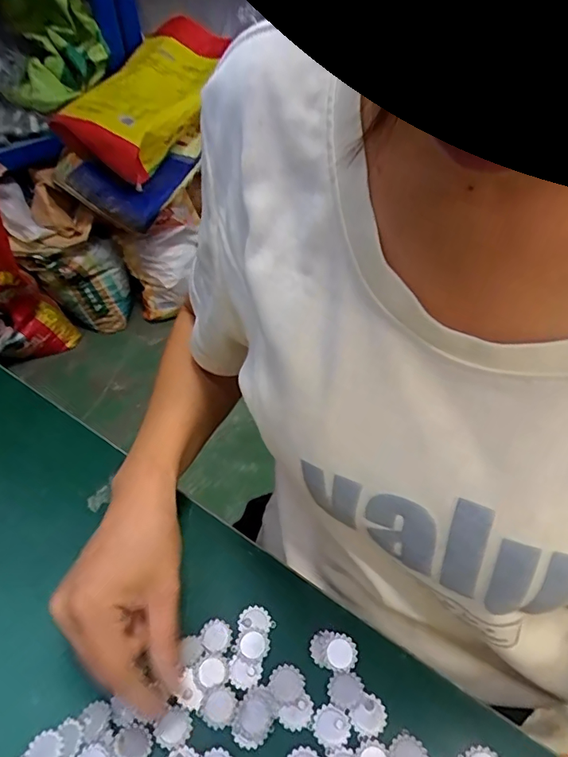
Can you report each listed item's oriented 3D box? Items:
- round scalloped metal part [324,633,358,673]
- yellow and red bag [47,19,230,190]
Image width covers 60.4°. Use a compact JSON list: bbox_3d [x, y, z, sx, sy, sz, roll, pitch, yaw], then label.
[{"bbox_3d":[0.036,0.172,0.304,0.019,0.008,0.020,-1,41,1],"label":"round scalloped metal part"},{"bbox_3d":[-0.434,-0.931,1.567,0.360,0.131,0.602,27,71,8],"label":"yellow and red bag"}]

